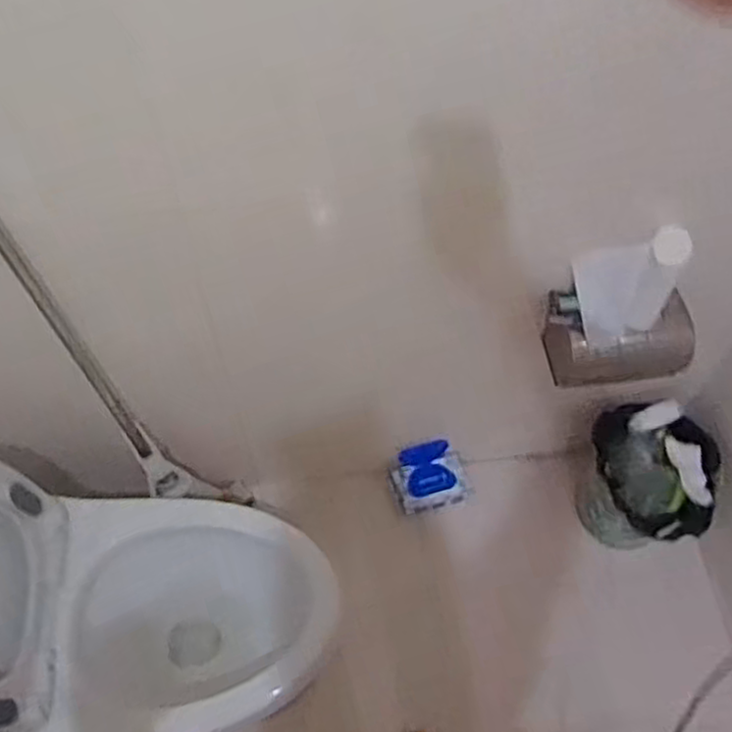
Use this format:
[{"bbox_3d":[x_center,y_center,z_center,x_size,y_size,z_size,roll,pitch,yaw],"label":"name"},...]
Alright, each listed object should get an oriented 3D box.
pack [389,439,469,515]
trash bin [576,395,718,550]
[{"bbox_3d":[0.133,0.233,1.544,0.152,0.059,0.119,-13,60,-8],"label":"pack"},{"bbox_3d":[0.537,0.224,1.422,0.208,0.195,0.238,4,59,2],"label":"trash bin"}]

